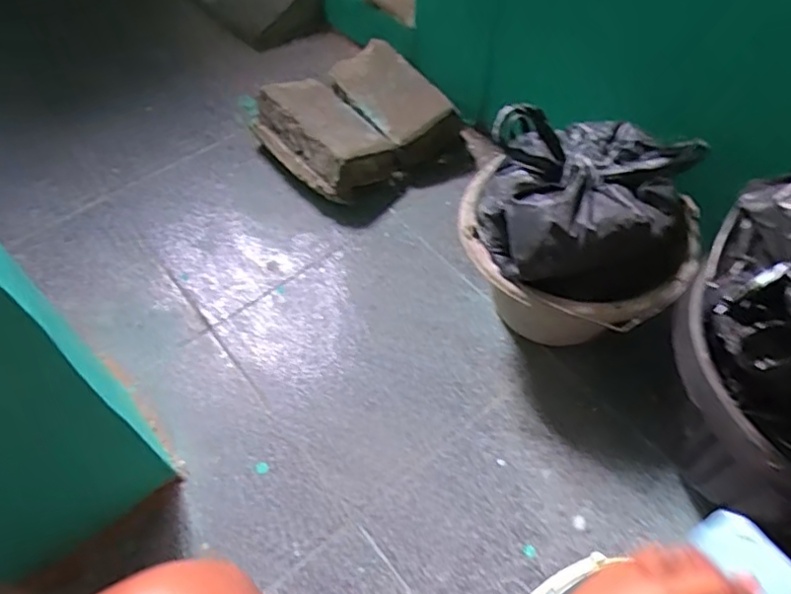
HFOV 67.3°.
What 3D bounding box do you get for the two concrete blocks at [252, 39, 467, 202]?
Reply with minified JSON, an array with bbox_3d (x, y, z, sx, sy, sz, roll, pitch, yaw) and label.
[{"bbox_3d":[-0.064,-0.264,0.913,0.262,0.094,0.219,-25,58,-13],"label":"two concrete blocks"}]

